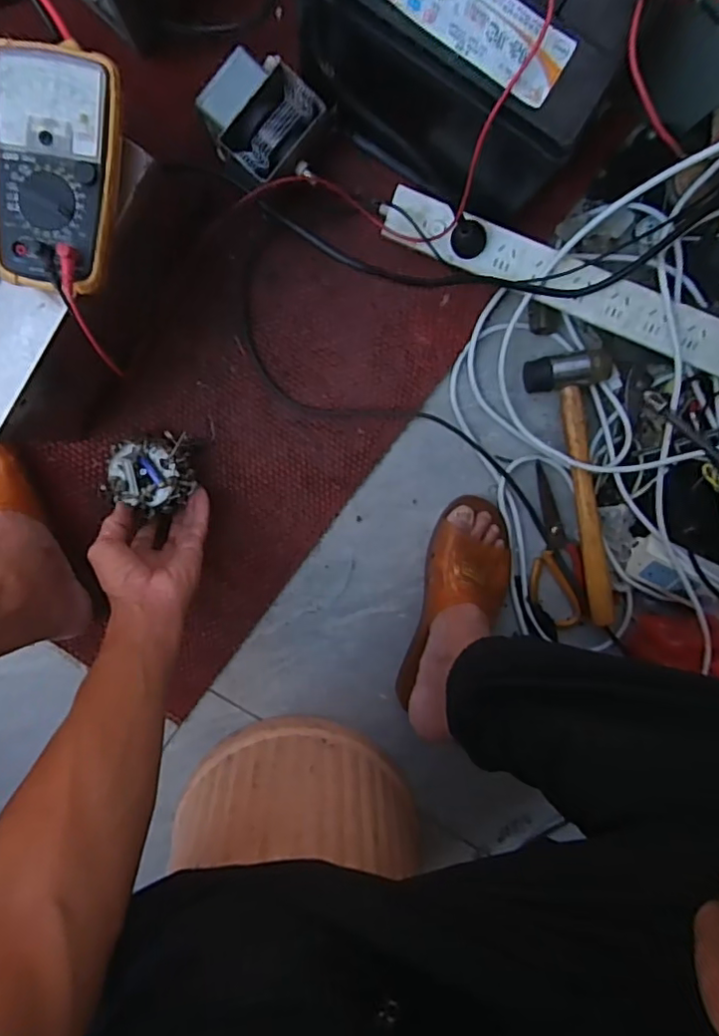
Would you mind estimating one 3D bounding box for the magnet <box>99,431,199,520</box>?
[{"bbox_3d":[-0.227,-0.045,0.632,0.091,0.026,0.080,-16,99,-2],"label":"magnet"}]

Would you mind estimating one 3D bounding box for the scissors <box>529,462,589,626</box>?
[{"bbox_3d":[0.234,0.039,0.714,0.062,0.027,0.204,-11,98,-3],"label":"scissors"}]

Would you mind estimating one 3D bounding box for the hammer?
[{"bbox_3d":[0.273,-0.031,0.692,0.089,0.035,0.326,-15,100,-2],"label":"hammer"}]

